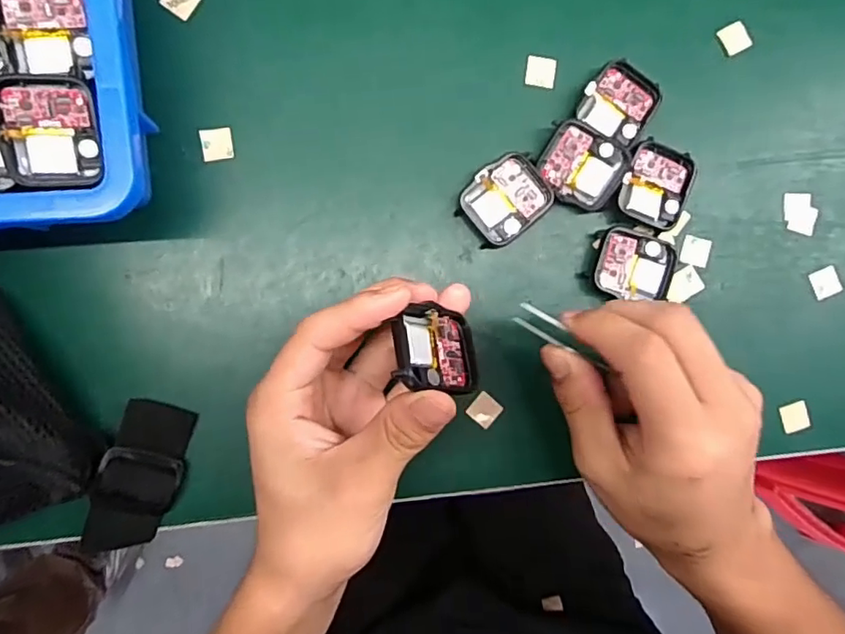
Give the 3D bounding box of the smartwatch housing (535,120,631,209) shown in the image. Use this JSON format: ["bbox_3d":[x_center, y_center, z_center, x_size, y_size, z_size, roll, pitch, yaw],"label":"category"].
[{"bbox_3d":[0.085,-0.080,0.300,0.043,0.010,0.038,21,88,-5],"label":"smartwatch housing"}]

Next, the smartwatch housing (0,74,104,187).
[{"bbox_3d":[-0.152,-0.076,0.233,0.035,0.005,0.043,-11,115,-16],"label":"smartwatch housing"}]

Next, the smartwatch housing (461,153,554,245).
[{"bbox_3d":[0.045,-0.063,0.302,0.042,0.012,0.037,-41,93,-4],"label":"smartwatch housing"}]

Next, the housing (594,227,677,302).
[{"bbox_3d":[0.116,-0.028,0.309,0.042,0.011,0.037,13,89,-5],"label":"housing"}]

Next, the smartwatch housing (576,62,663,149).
[{"bbox_3d":[0.105,-0.116,0.307,0.037,0.015,0.038,33,87,-4],"label":"smartwatch housing"}]

